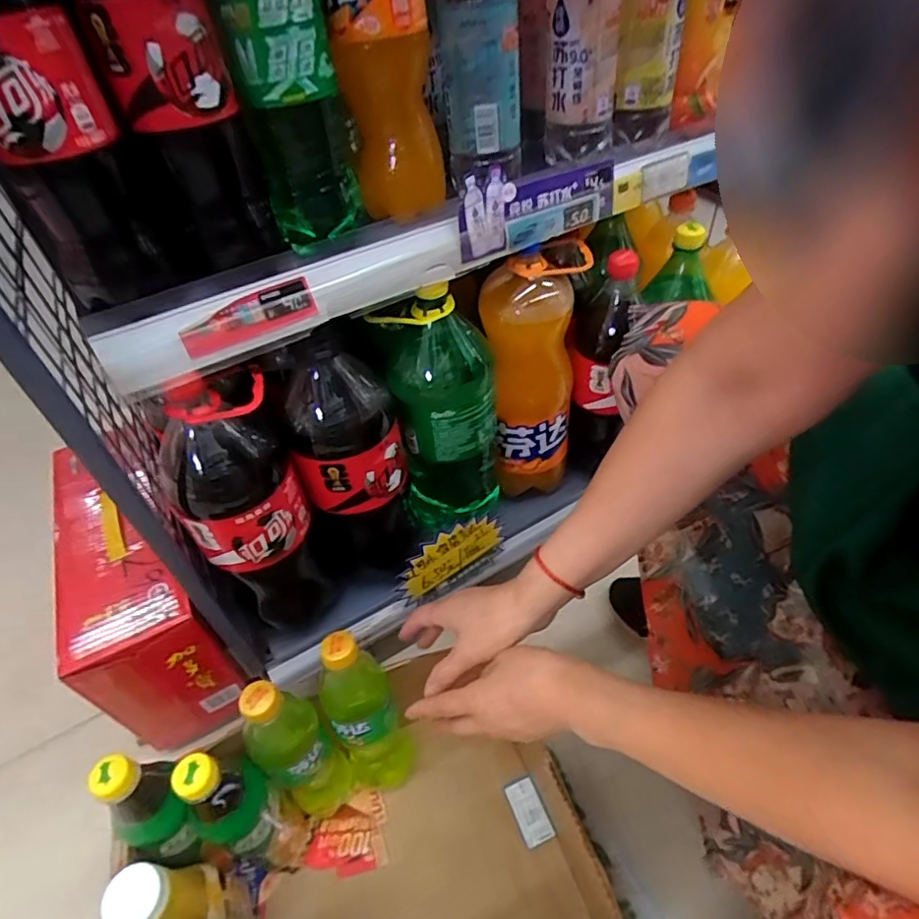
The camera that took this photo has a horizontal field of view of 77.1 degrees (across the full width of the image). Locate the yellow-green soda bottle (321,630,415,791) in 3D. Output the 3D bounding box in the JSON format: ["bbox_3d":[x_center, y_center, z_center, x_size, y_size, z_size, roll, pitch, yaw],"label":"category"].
[{"bbox_3d":[-0.091,0.255,0.559,0.067,0.250,0.056,-28,51,-18],"label":"yellow-green soda bottle"}]

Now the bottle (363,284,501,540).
[{"bbox_3d":[-0.013,-0.035,0.630,0.106,0.329,0.100,-5,47,1],"label":"bottle"}]

